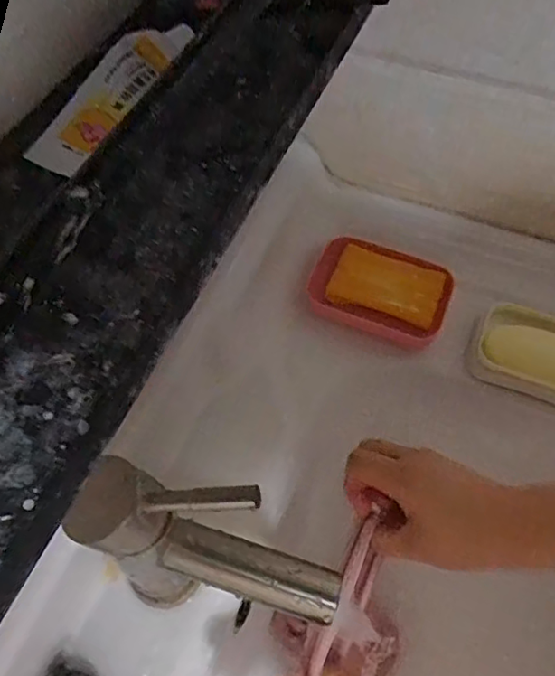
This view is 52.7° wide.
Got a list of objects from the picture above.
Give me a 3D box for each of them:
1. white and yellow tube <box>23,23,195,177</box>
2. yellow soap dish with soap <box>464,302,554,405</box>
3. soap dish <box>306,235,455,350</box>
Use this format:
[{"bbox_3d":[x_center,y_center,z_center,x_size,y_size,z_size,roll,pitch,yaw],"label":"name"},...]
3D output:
[{"bbox_3d":[-0.064,-0.097,0.219,0.025,0.016,0.082,26,61,16],"label":"white and yellow tube"},{"bbox_3d":[0.240,0.012,0.511,0.118,0.022,0.079,21,60,13],"label":"yellow soap dish with soap"},{"bbox_3d":[0.098,-0.045,0.537,0.127,0.022,0.095,15,59,9],"label":"soap dish"}]

